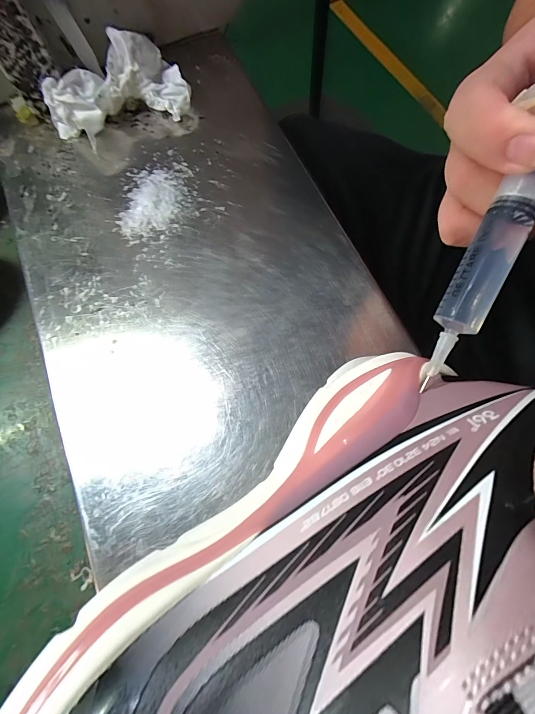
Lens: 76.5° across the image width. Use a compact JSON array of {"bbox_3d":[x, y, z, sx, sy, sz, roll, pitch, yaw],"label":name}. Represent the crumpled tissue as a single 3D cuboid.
[{"bbox_3d":[-0.129,-0.224,0.287,0.119,0.042,0.063,-21,72,-4],"label":"crumpled tissue"}]

